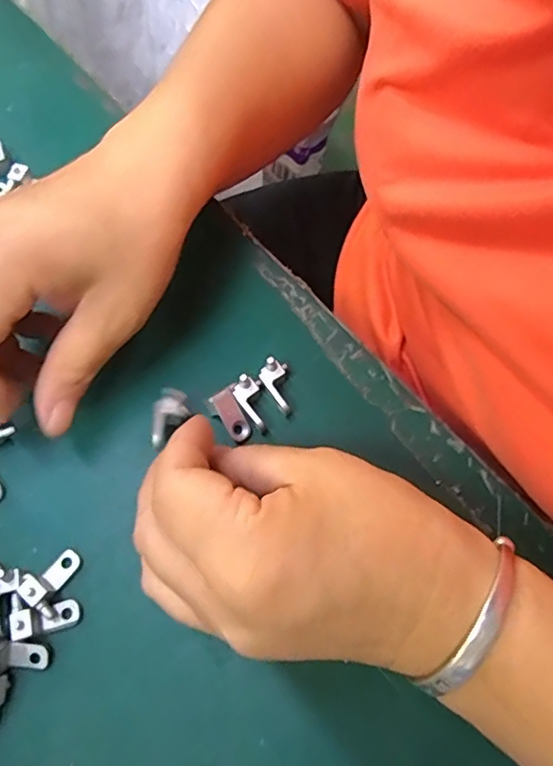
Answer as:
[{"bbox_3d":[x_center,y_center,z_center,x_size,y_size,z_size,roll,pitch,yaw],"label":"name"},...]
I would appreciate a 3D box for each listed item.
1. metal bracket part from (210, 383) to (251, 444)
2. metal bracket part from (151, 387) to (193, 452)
[{"bbox_3d":[-0.019,0.013,0.246,0.012,0.006,0.023,-28,95,-10],"label":"metal bracket part"},{"bbox_3d":[-0.048,0.014,0.238,0.014,0.009,0.024,36,73,15],"label":"metal bracket part"}]

